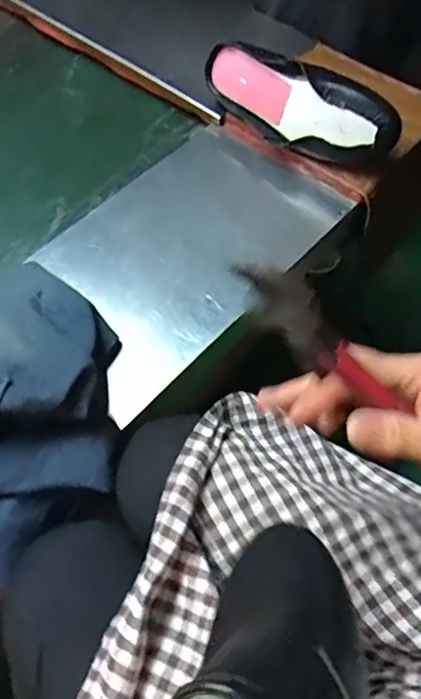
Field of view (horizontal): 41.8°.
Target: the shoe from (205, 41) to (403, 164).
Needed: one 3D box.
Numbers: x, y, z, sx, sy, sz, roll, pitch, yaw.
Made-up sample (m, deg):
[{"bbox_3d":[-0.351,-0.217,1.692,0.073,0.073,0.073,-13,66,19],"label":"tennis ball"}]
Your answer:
[{"bbox_3d":[0.105,-0.316,0.700,0.264,0.090,0.062,33,66,17],"label":"shoe"}]

